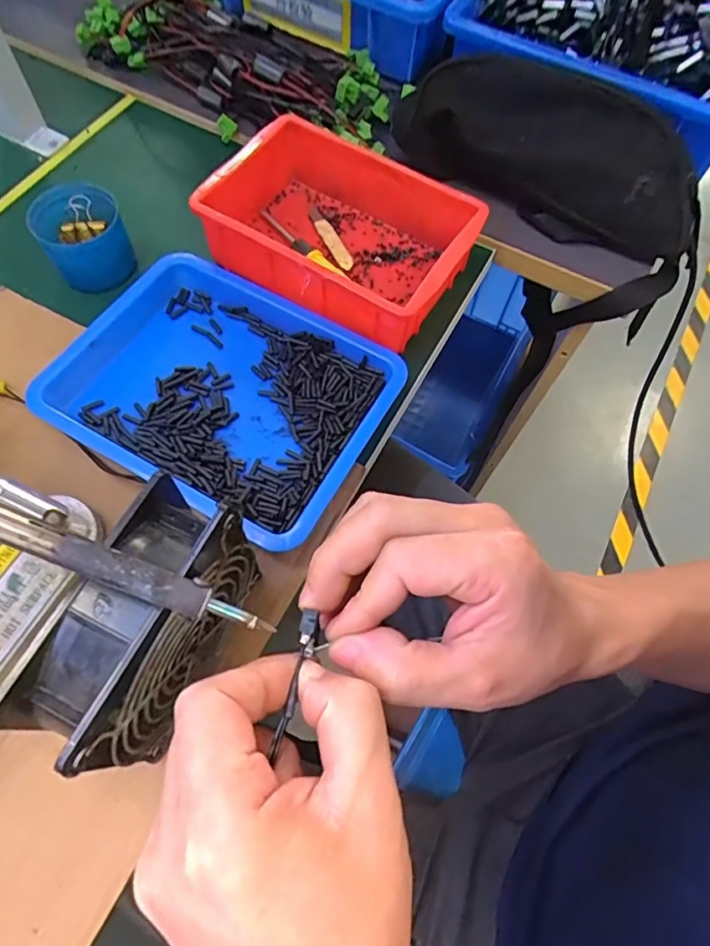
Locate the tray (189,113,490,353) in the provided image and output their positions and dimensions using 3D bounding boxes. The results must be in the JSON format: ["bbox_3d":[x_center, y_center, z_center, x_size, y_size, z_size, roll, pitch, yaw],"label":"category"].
[{"bbox_3d":[-0.015,-0.196,0.442,0.204,0.056,0.138,29,66,10],"label":"tray"}]

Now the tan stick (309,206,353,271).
[{"bbox_3d":[-0.022,-0.206,0.476,0.013,0.006,0.080,-22,68,-13],"label":"tan stick"}]

